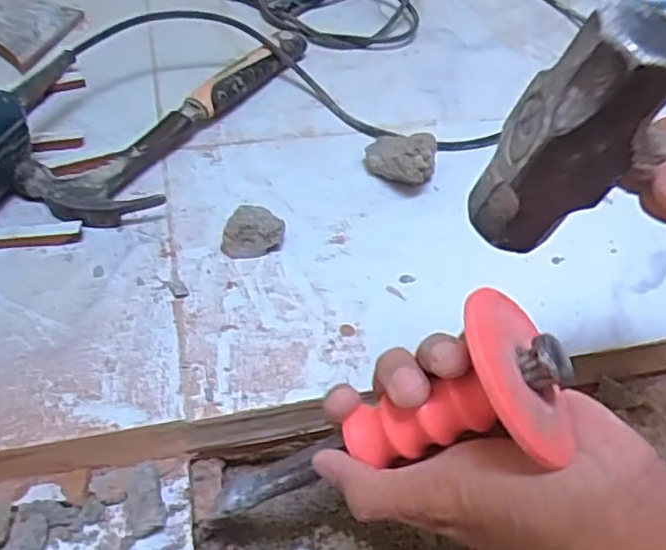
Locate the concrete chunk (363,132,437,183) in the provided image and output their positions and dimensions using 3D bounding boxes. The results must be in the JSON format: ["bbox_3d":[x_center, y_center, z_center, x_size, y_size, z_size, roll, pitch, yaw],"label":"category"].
[{"bbox_3d":[0.053,-0.091,0.519,0.058,0.038,0.031,30,52,20],"label":"concrete chunk"}]

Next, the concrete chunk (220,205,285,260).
[{"bbox_3d":[-0.056,-0.031,0.468,0.042,0.023,0.032,-3,48,-8],"label":"concrete chunk"}]

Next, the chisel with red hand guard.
[{"bbox_3d":[0.016,0.073,0.318,0.062,0.200,0.071,36,39,-34],"label":"chisel with red hand guard"}]

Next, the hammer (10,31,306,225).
[{"bbox_3d":[-0.122,-0.135,0.551,0.095,0.026,0.283,23,50,15],"label":"hammer"}]

